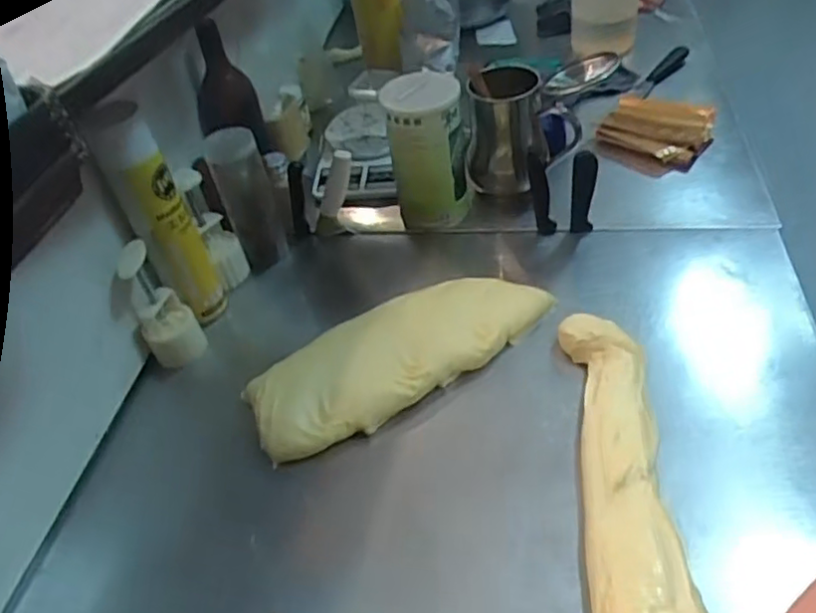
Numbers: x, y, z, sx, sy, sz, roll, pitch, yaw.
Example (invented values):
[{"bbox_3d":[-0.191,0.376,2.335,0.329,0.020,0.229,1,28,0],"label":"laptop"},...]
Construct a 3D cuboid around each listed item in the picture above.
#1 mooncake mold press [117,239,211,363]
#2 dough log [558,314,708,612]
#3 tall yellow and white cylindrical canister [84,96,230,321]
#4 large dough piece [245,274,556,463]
[{"bbox_3d":[-0.283,0.002,0.749,0.060,0.157,0.047,-27,51,-18],"label":"mooncake mold press"},{"bbox_3d":[0.205,0.154,0.628,0.084,0.048,0.353,-3,43,9],"label":"dough log"},{"bbox_3d":[-0.272,-0.093,0.733,0.061,0.290,0.054,-24,44,-14],"label":"tall yellow and white cylindrical canister"},{"bbox_3d":[-0.007,0.044,0.751,0.369,0.052,0.126,-28,51,-19],"label":"large dough piece"}]

